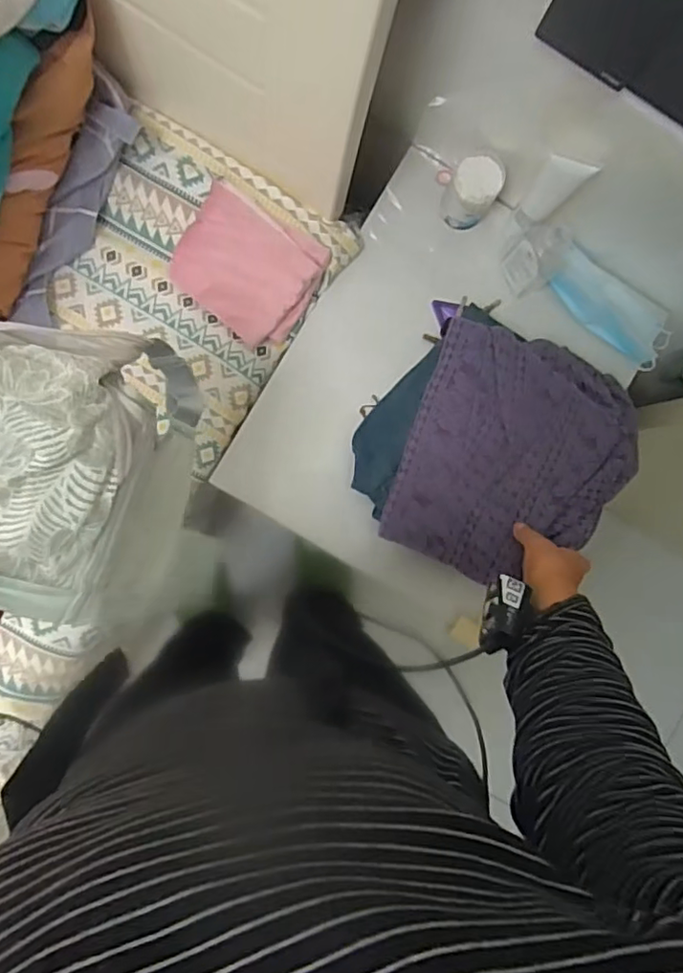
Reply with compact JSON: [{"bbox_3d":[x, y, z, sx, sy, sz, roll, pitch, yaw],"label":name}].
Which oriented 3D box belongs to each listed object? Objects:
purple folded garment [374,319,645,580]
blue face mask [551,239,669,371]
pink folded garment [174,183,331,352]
[{"bbox_3d":[0.195,-0.030,0.653,0.231,0.043,0.261,19,87,-7],"label":"purple folded garment"},{"bbox_3d":[0.331,-0.222,0.714,0.162,0.023,0.077,35,87,-5],"label":"blue face mask"},{"bbox_3d":[-0.106,-0.248,0.667,0.148,0.034,0.130,35,109,-4],"label":"pink folded garment"}]

